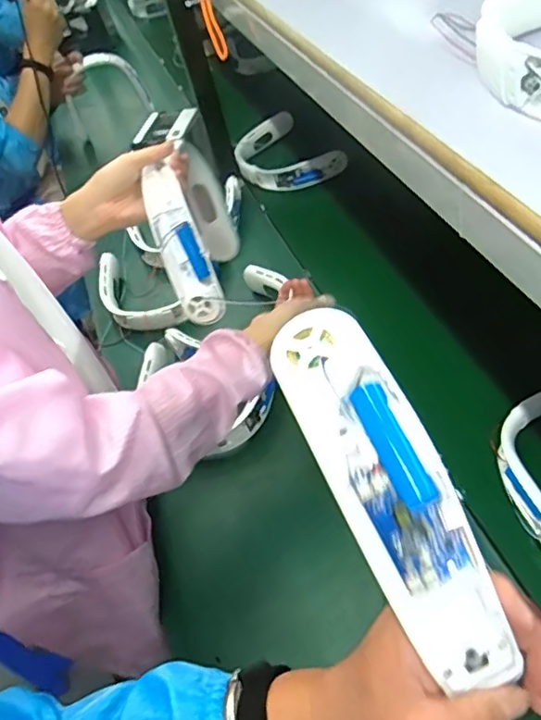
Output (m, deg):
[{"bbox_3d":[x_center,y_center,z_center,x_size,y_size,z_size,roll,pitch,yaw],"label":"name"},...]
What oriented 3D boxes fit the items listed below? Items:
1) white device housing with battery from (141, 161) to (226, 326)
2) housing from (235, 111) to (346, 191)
[{"bbox_3d":[-0.107,-0.133,0.701,0.053,0.190,0.040,-24,21,-15],"label":"white device housing with battery"},{"bbox_3d":[0.030,-0.456,1.297,0.175,0.069,0.237,-27,51,-17],"label":"housing"}]

